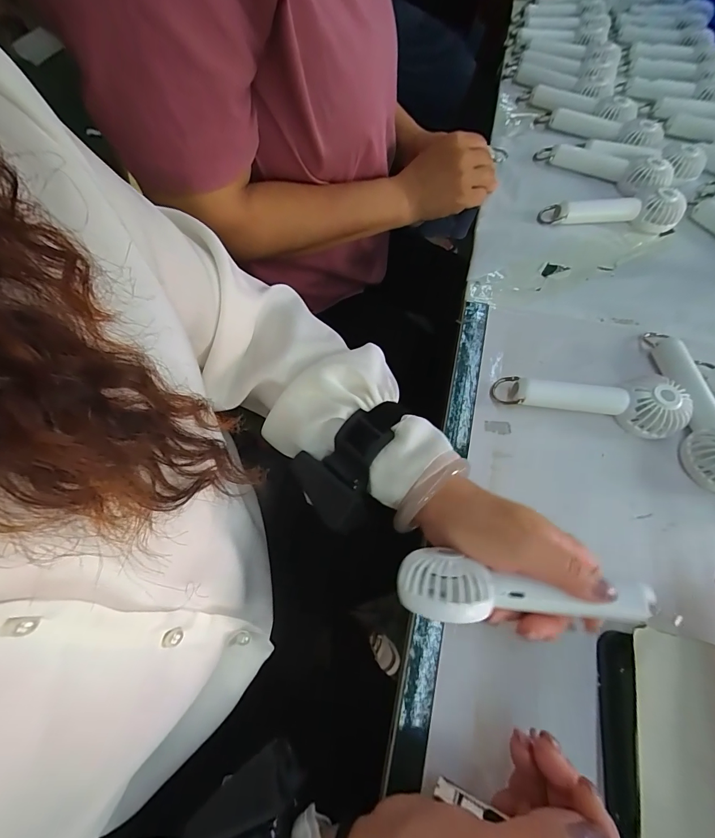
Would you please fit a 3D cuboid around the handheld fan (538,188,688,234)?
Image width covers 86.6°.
[{"bbox_3d":[0.302,-0.249,0.450,0.157,0.033,0.037,4,65,0],"label":"handheld fan"}]

